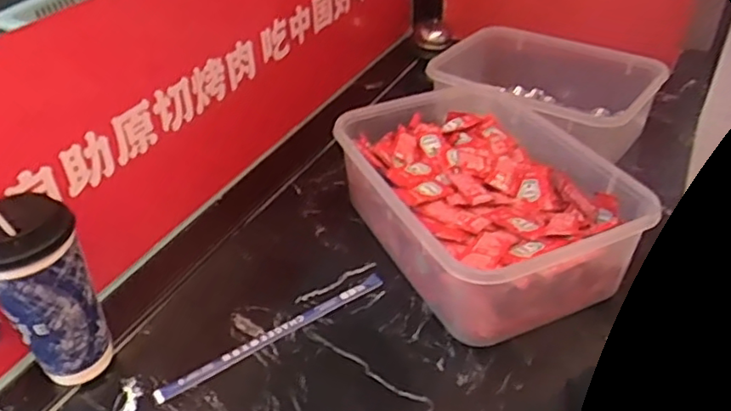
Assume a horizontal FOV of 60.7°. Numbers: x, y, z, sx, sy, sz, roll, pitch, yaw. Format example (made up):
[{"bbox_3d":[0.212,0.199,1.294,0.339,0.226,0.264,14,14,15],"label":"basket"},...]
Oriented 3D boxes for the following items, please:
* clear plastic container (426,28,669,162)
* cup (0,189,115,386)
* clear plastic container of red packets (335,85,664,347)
[{"bbox_3d":[0.263,-0.164,0.957,0.310,0.135,0.206,27,46,33],"label":"clear plastic container"},{"bbox_3d":[-0.298,0.079,0.578,0.084,0.204,0.092,-24,42,-27],"label":"cup"},{"bbox_3d":[0.131,-0.008,0.744,0.240,0.137,0.362,-15,39,-16],"label":"clear plastic container of red packets"}]

